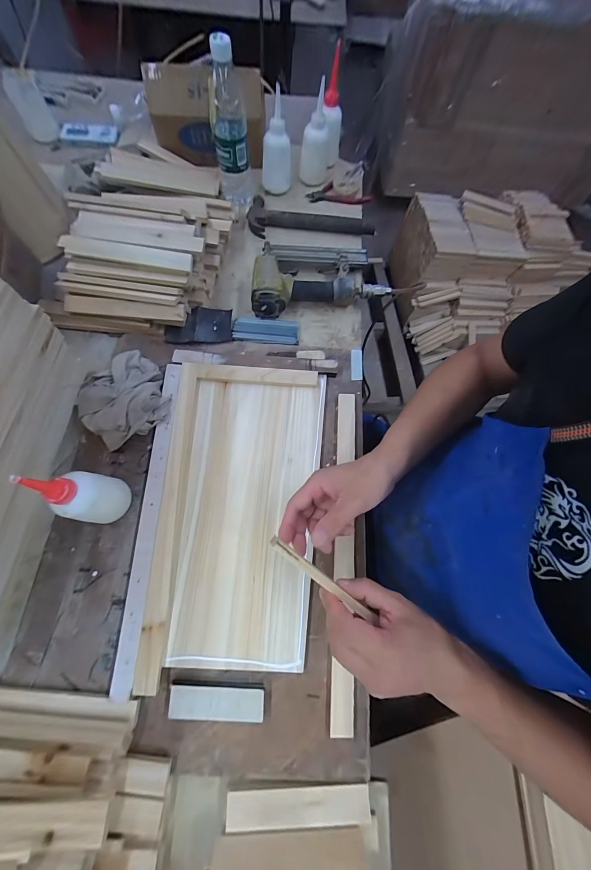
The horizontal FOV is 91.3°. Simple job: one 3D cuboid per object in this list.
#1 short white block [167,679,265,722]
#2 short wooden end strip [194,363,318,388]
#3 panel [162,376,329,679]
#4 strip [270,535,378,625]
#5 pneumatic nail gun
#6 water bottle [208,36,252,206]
[{"bbox_3d":[-0.093,0.319,0.348,0.110,0.017,0.034,3,71,-2],"label":"short white block"},{"bbox_3d":[-0.065,-0.102,0.489,0.203,0.005,0.030,3,71,-1],"label":"short wooden end strip"},{"bbox_3d":[-0.064,0.102,0.427,0.197,0.014,0.394,3,71,-1],"label":"panel"},{"bbox_3d":[0.028,0.148,0.294,0.136,0.008,0.012,40,73,-6],"label":"strip"},{"bbox_3d":[0.040,-0.312,0.558,0.262,0.059,0.139,-11,71,-6],"label":"pneumatic nail gun"},{"bbox_3d":[-0.126,-0.577,0.551,0.065,0.226,0.063,-6,71,-5],"label":"water bottle"}]

